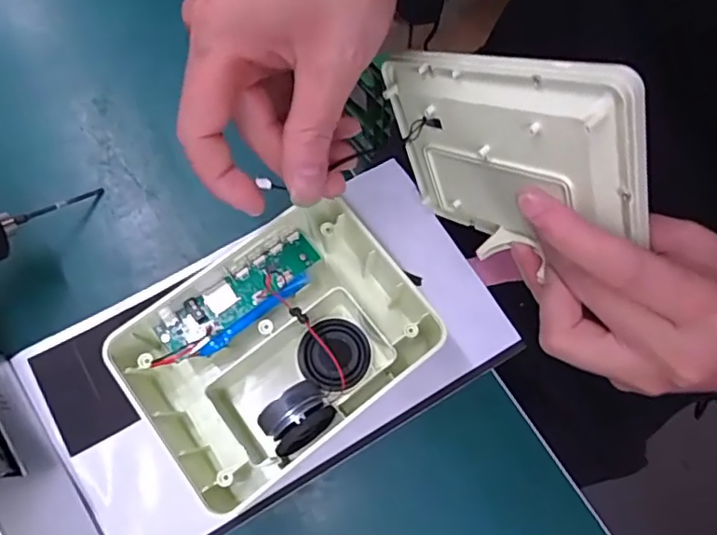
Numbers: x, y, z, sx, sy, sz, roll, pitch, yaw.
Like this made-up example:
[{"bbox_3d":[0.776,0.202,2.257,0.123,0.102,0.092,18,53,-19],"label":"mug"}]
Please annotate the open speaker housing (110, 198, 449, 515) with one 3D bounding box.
[{"bbox_3d":[-0.043,0.040,0.311,0.157,0.038,0.110,-34,75,-9],"label":"open speaker housing"}]

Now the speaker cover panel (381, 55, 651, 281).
[{"bbox_3d":[0.067,-0.049,0.273,0.014,0.094,0.131,-39,40,-23],"label":"speaker cover panel"}]

